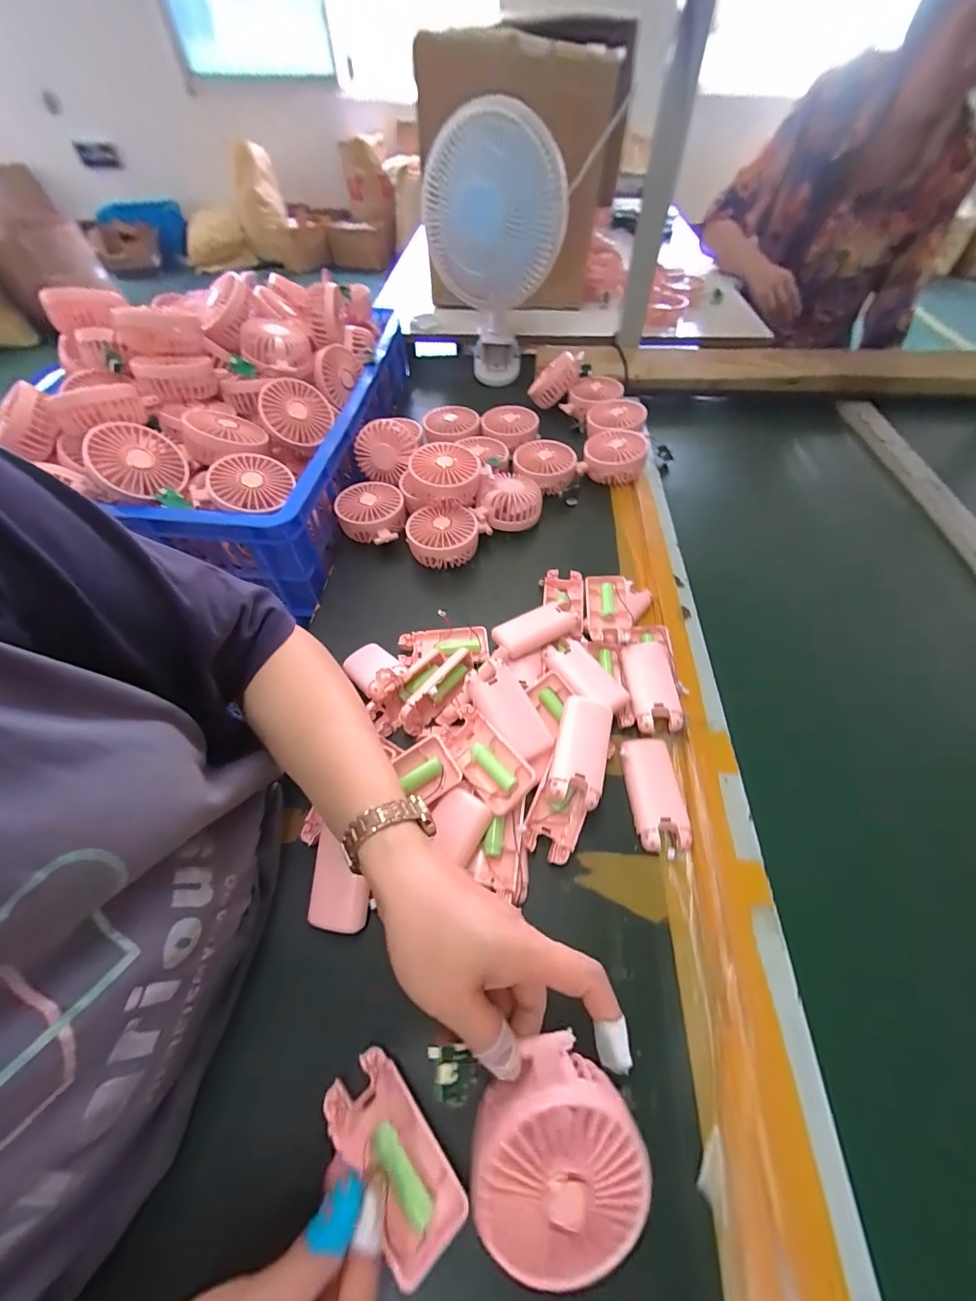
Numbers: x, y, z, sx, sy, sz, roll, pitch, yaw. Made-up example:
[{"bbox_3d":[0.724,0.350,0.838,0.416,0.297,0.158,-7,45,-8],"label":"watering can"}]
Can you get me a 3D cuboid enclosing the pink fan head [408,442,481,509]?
[{"bbox_3d":[-0.055,-0.226,0.568,0.088,0.051,0.082,-1,54,0],"label":"pink fan head"}]

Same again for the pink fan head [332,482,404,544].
[{"bbox_3d":[-0.155,-0.183,0.581,0.082,0.040,0.085,5,54,4],"label":"pink fan head"}]

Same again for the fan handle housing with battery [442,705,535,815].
[{"bbox_3d":[-0.002,0.089,0.373,0.046,0.017,0.094,-46,55,3],"label":"fan handle housing with battery"}]

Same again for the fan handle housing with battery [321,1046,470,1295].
[{"bbox_3d":[-0.057,0.295,0.255,0.045,0.023,0.095,-38,60,-24],"label":"fan handle housing with battery"}]

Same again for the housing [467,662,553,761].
[{"bbox_3d":[0.020,0.052,0.392,0.044,0.016,0.094,-35,79,-22],"label":"housing"}]

